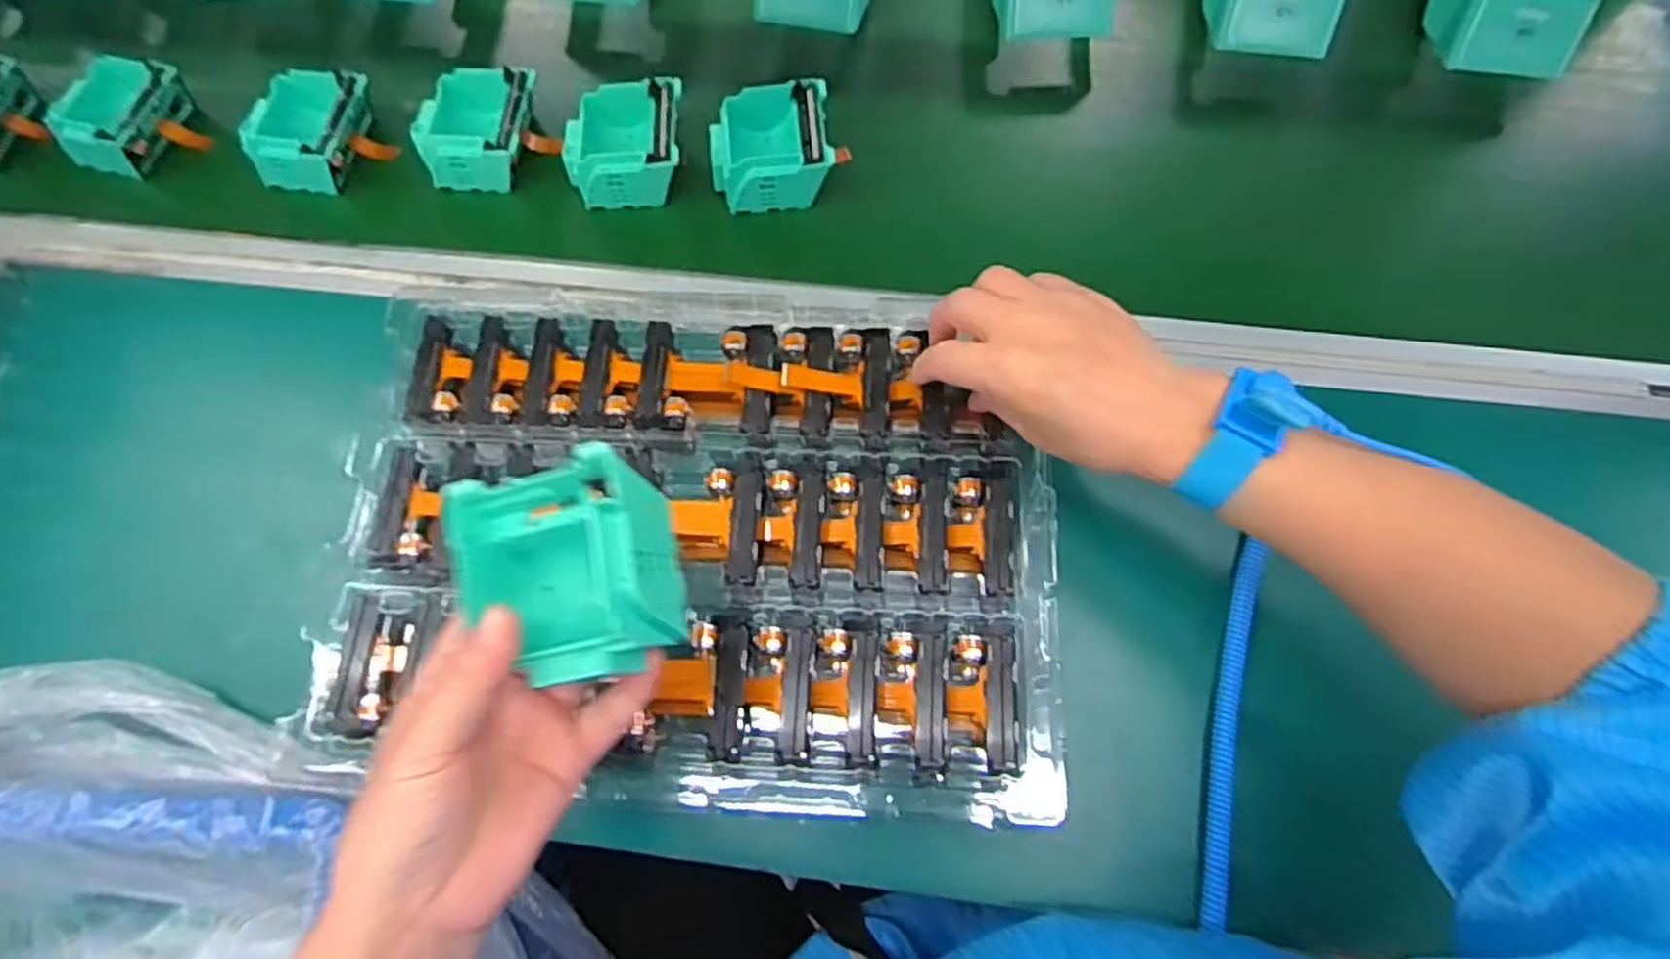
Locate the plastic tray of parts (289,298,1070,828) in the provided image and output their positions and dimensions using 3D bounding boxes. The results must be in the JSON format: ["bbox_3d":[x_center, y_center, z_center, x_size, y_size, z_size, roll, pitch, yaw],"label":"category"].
[{"bbox_3d":[-0.072,0.029,0.413,0.378,0.042,0.264,4,70,4],"label":"plastic tray of parts"}]

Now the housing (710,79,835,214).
[{"bbox_3d":[-0.043,-0.222,0.522,0.081,0.045,0.079,-3,70,1],"label":"housing"}]

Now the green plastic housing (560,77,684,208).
[{"bbox_3d":[-0.142,-0.227,0.526,0.077,0.048,0.078,-4,70,1],"label":"green plastic housing"}]

